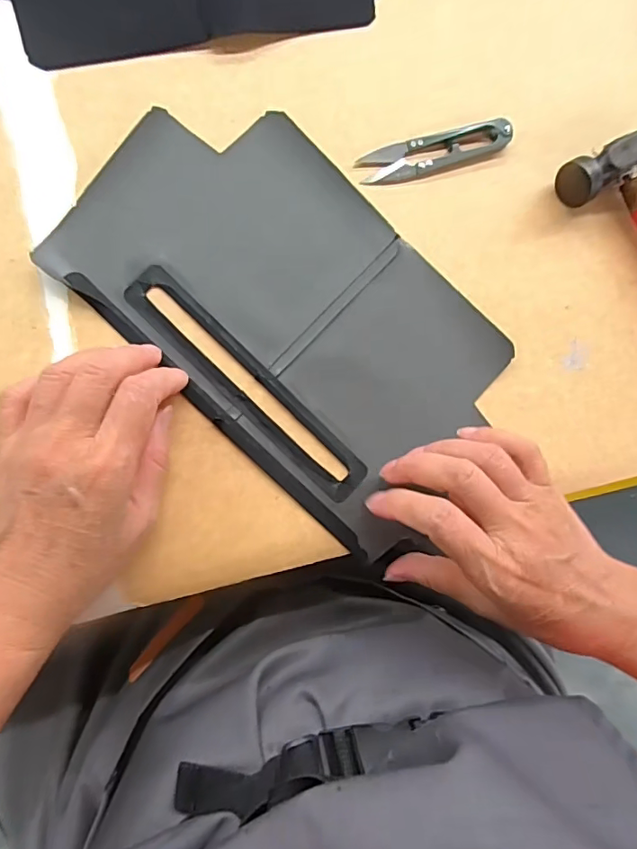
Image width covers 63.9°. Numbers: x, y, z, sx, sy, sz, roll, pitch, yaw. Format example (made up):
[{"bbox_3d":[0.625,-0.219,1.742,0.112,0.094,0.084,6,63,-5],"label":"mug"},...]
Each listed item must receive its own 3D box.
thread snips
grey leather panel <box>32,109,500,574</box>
[{"bbox_3d":[0.076,-0.175,0.325,0.103,0.005,0.024,-19,91,-9],"label":"thread snips"},{"bbox_3d":[-0.014,-0.068,0.309,0.262,0.008,0.161,43,82,-5],"label":"grey leather panel"}]

